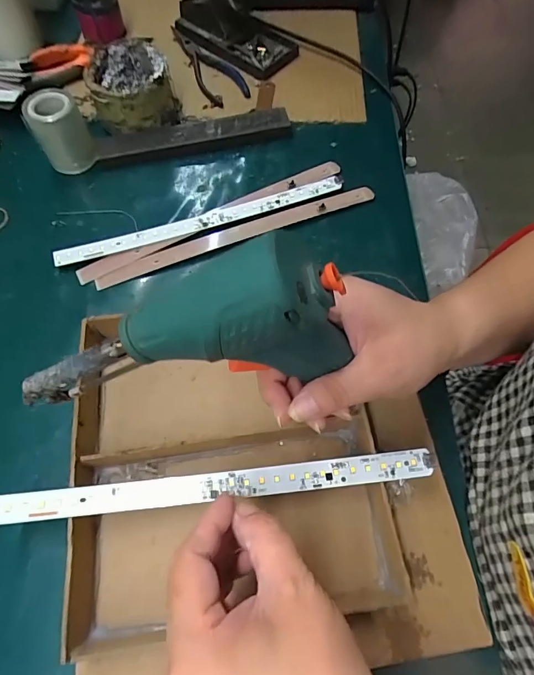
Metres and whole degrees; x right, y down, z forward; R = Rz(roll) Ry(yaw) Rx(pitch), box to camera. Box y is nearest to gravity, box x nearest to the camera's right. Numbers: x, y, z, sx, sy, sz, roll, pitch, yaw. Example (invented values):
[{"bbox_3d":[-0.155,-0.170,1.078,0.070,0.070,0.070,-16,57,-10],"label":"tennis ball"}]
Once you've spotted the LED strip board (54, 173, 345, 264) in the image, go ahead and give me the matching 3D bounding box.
[{"bbox_3d":[-0.060,-0.115,0.404,0.282,0.006,0.020,-18,75,-7],"label":"LED strip board"}]

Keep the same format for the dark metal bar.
[{"bbox_3d":[-0.077,-0.221,0.456,0.207,0.020,0.034,-13,64,-5],"label":"dark metal bar"}]

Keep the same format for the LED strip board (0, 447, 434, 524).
[{"bbox_3d":[-0.034,0.096,0.272,0.280,0.007,0.018,-6,64,-2],"label":"LED strip board"}]

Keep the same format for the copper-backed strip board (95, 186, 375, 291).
[{"bbox_3d":[-0.026,-0.101,0.402,0.277,0.005,0.019,-21,65,-9],"label":"copper-backed strip board"}]

